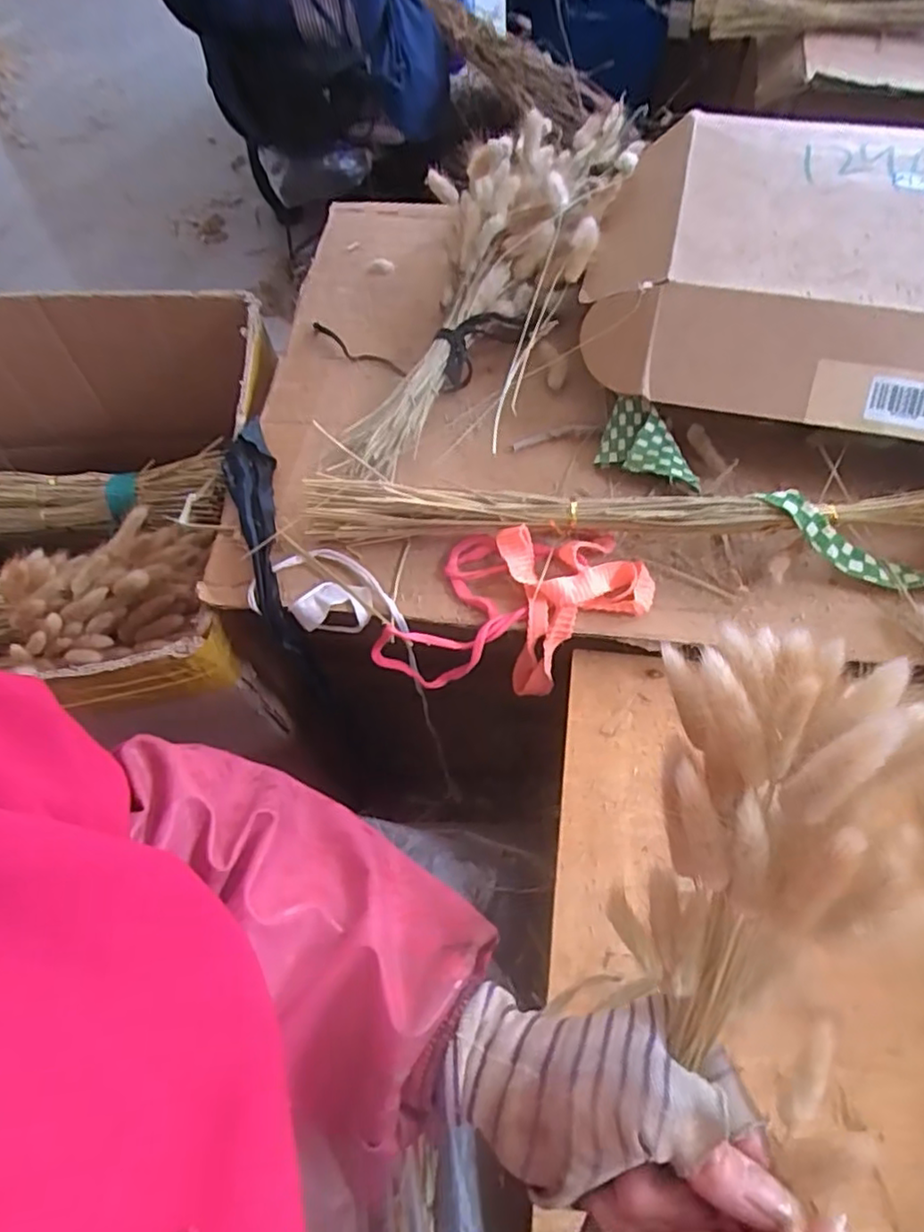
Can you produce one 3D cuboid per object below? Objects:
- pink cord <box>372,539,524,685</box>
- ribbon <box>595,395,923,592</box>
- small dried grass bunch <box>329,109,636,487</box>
[{"bbox_3d":[-0.002,0.005,0.451,0.069,0.046,0.110,38,69,21],"label":"pink cord"},{"bbox_3d":[0.254,-0.065,0.439,0.354,0.040,0.070,25,65,16],"label":"ribbon"},{"bbox_3d":[0.024,-0.272,0.537,0.143,0.091,0.407,27,80,16],"label":"small dried grass bunch"}]

